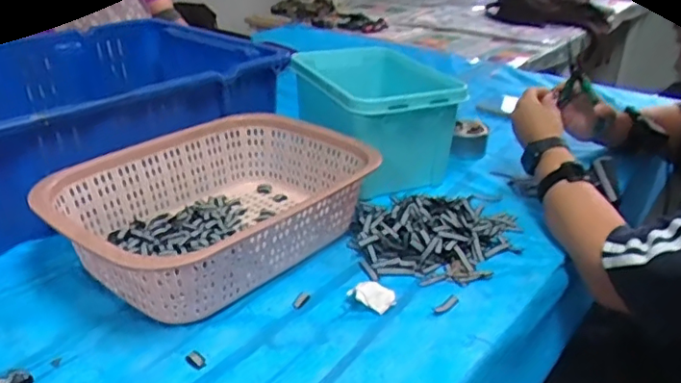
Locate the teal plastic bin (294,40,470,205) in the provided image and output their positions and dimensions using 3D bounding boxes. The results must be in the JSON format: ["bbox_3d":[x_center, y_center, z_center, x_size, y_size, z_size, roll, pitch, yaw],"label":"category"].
[{"bbox_3d":[0.052,-0.109,0.859,0.165,0.137,0.225,-13,30,-26],"label":"teal plastic bin"}]

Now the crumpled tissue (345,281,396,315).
[{"bbox_3d":[0.032,0.108,0.611,0.050,0.019,0.024,17,31,28],"label":"crumpled tissue"}]

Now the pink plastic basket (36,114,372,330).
[{"bbox_3d":[-0.151,0.016,0.701,0.254,0.097,0.352,24,35,38],"label":"pink plastic basket"}]

